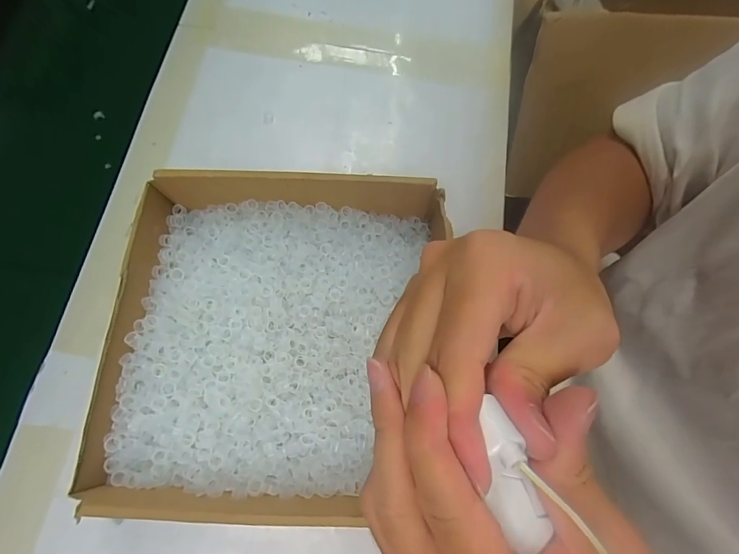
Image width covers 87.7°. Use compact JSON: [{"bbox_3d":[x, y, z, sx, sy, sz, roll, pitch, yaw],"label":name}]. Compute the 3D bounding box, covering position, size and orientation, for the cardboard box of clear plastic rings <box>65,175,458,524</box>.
[{"bbox_3d":[-0.060,0.039,0.264,0.204,0.072,0.204,2,72,0],"label":"cardboard box of clear plastic rings"}]

